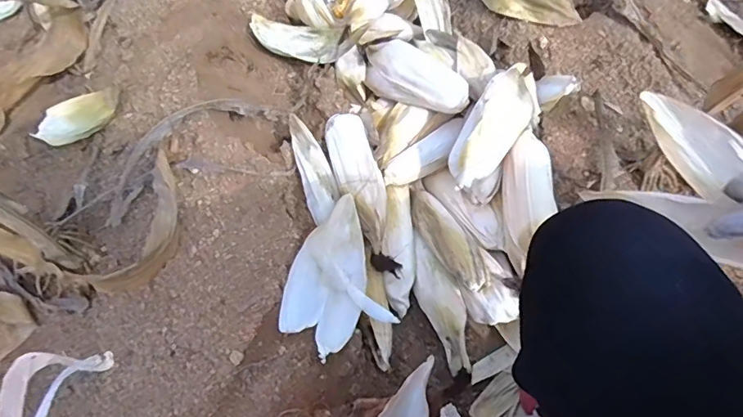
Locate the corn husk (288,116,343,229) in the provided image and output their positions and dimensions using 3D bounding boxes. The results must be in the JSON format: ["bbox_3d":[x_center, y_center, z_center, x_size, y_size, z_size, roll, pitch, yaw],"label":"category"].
[{"bbox_3d":[-0.095,-0.069,0.776,0.050,0.035,0.183,-18,65,-8],"label":"corn husk"}]

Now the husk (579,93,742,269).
[{"bbox_3d":[0.391,-0.031,0.564,0.217,0.079,0.152,41,71,19],"label":"husk"}]

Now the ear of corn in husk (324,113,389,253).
[{"bbox_3d":[-0.020,-0.053,0.750,0.068,0.040,0.242,-15,64,-6],"label":"ear of corn in husk"}]

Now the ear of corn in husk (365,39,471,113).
[{"bbox_3d":[0.071,-0.234,0.852,0.231,0.068,0.087,35,69,17],"label":"ear of corn in husk"}]

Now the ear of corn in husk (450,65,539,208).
[{"bbox_3d":[0.201,-0.132,0.766,0.090,0.094,0.240,27,80,14],"label":"ear of corn in husk"}]

